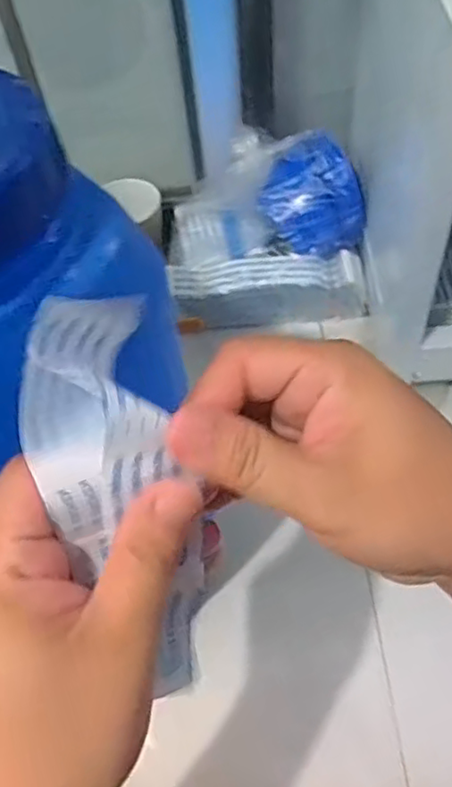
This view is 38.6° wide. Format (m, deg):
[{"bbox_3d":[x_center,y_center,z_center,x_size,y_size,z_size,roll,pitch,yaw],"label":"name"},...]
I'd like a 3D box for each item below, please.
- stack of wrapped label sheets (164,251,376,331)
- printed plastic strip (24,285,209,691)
[{"bbox_3d":[0.042,-0.112,0.690,0.204,0.080,0.052,-6,54,1],"label":"stack of wrapped label sheets"},{"bbox_3d":[-0.035,0.047,0.241,0.048,0.166,0.033,-17,21,-7],"label":"printed plastic strip"}]

